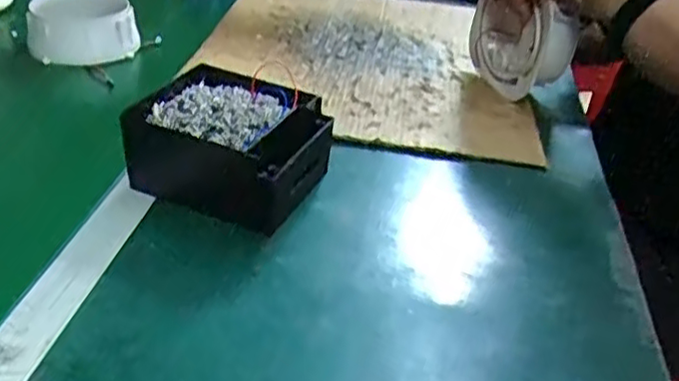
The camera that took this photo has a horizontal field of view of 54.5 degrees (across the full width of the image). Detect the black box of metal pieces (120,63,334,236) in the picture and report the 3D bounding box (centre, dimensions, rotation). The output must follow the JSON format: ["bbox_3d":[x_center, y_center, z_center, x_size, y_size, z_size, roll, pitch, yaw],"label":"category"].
[{"bbox_3d":[-0.095,-0.044,0.590,0.154,0.072,0.130,18,35,17],"label":"black box of metal pieces"}]

